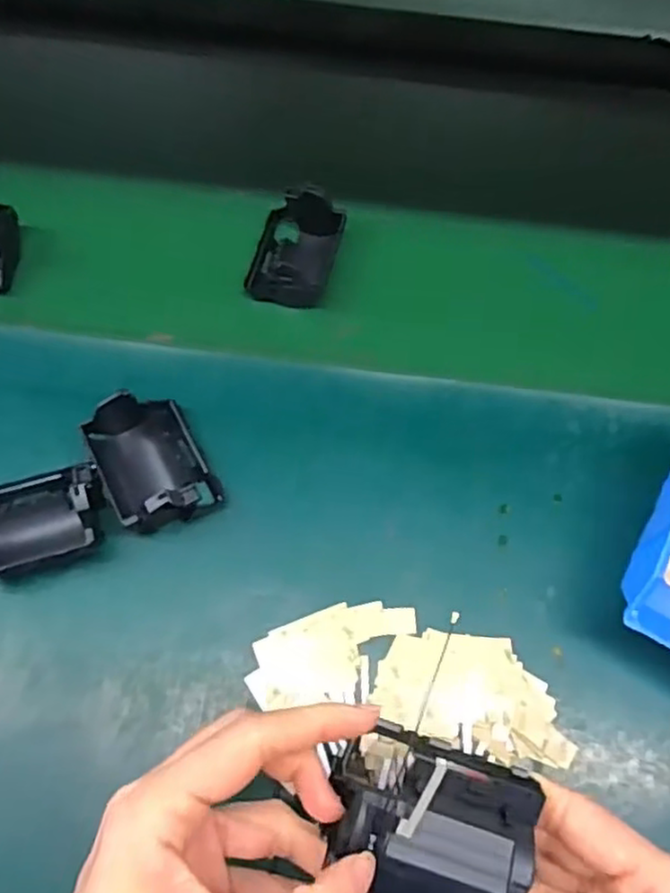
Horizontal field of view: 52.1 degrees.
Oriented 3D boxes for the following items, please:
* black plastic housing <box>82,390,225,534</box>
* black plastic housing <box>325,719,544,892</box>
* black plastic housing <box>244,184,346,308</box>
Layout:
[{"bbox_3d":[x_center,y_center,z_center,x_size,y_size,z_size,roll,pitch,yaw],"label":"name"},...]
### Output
[{"bbox_3d":[-0.097,0.008,0.362,0.052,0.039,0.074,-28,71,-12],"label":"black plastic housing"},{"bbox_3d":[0.033,0.127,0.231,0.068,0.022,0.051,17,68,6],"label":"black plastic housing"},{"bbox_3d":[-0.027,-0.127,0.440,0.052,0.030,0.072,16,68,5],"label":"black plastic housing"}]

